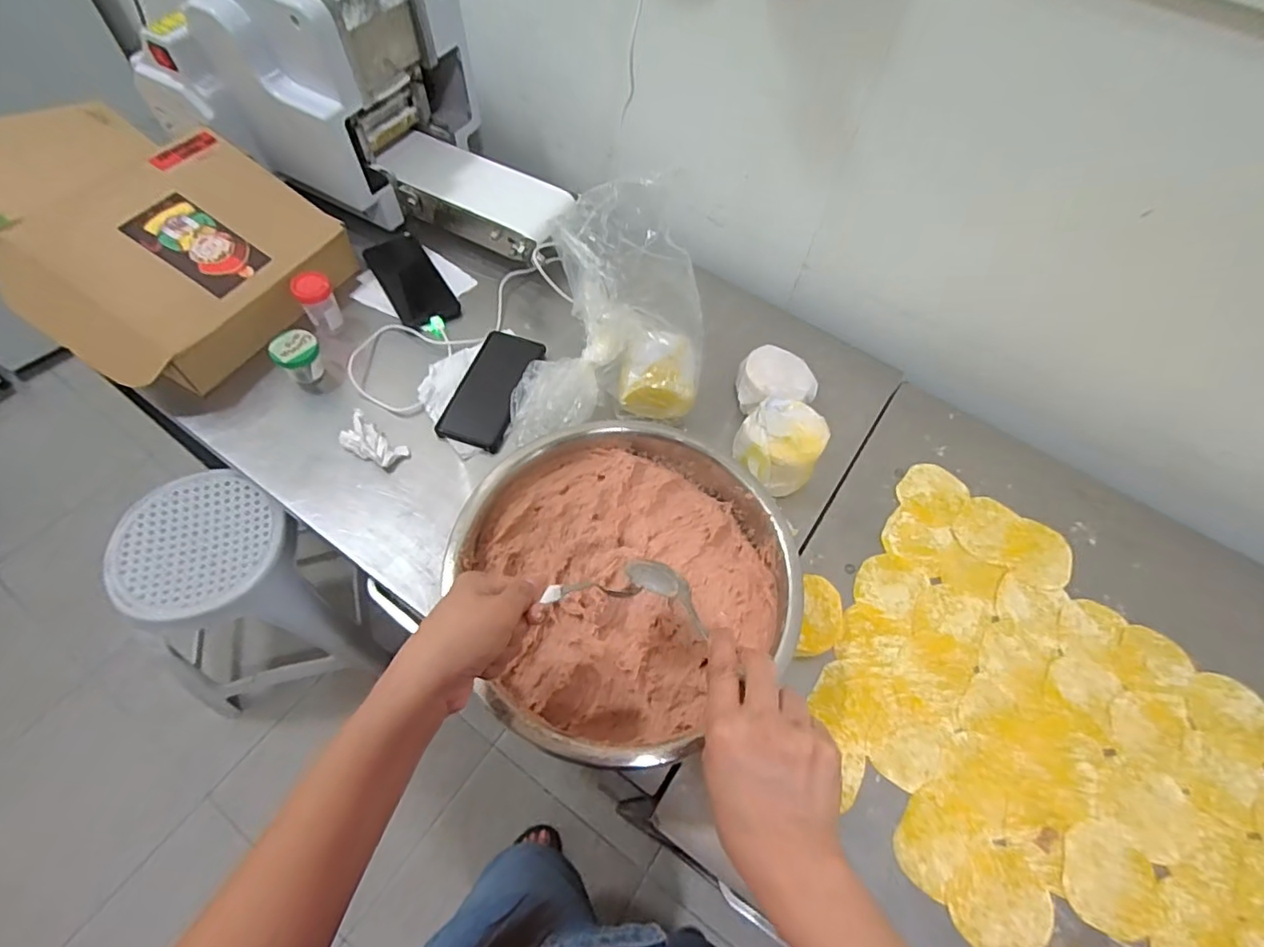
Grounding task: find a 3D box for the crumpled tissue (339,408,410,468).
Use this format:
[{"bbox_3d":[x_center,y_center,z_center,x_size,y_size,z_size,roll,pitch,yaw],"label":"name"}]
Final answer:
[{"bbox_3d":[-0.293,-0.034,0.651,0.070,0.030,0.041,30,62,13],"label":"crumpled tissue"}]

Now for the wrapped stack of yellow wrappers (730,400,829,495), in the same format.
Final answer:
[{"bbox_3d":[0.164,-0.027,0.646,0.091,0.084,0.097,31,63,14],"label":"wrapped stack of yellow wrappers"}]

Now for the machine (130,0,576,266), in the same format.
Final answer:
[{"bbox_3d":[-0.363,-0.528,0.741,0.551,0.315,0.263,14,60,4],"label":"machine"}]

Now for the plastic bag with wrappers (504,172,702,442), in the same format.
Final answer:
[{"bbox_3d":[-0.030,-0.163,0.633,0.233,0.234,0.143,-10,60,-10],"label":"plastic bag with wrappers"}]

